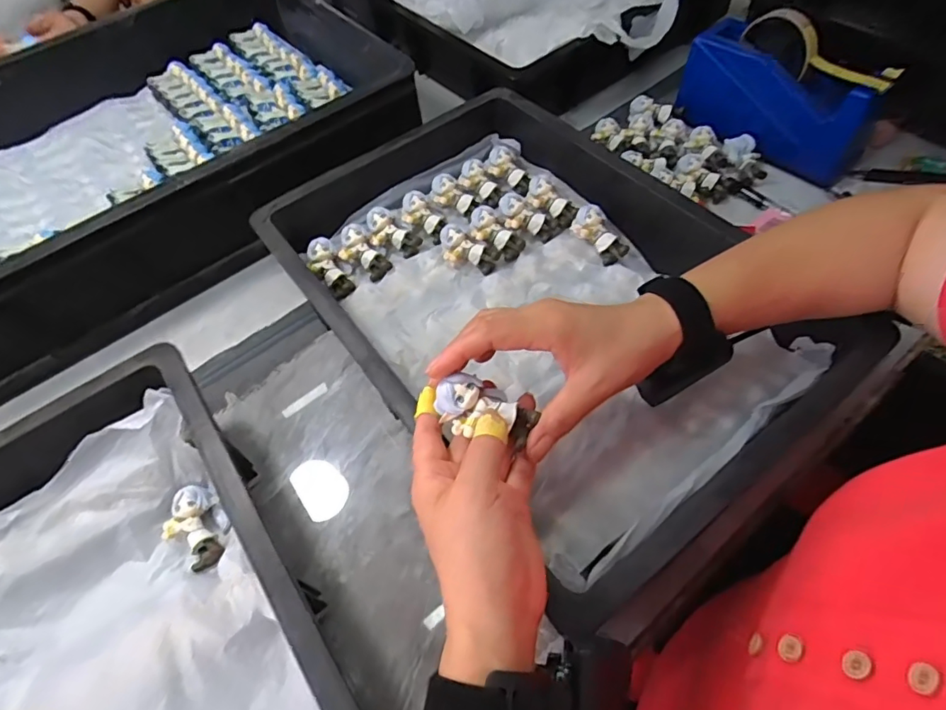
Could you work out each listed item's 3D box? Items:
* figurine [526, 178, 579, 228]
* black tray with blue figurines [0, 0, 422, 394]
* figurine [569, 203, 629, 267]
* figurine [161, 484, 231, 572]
[{"bbox_3d":[0.080,-0.161,0.553,0.026,0.022,0.064,-41,77,-20],"label":"figurine"},{"bbox_3d":[-0.408,-0.243,0.615,0.591,0.112,0.428,-39,62,-19],"label":"black tray with blue figurines"},{"bbox_3d":[0.126,-0.120,0.525,0.031,0.024,0.064,-31,78,-15],"label":"figurine"},{"bbox_3d":[-0.216,0.134,0.413,0.059,0.019,0.046,33,65,23],"label":"figurine"}]

